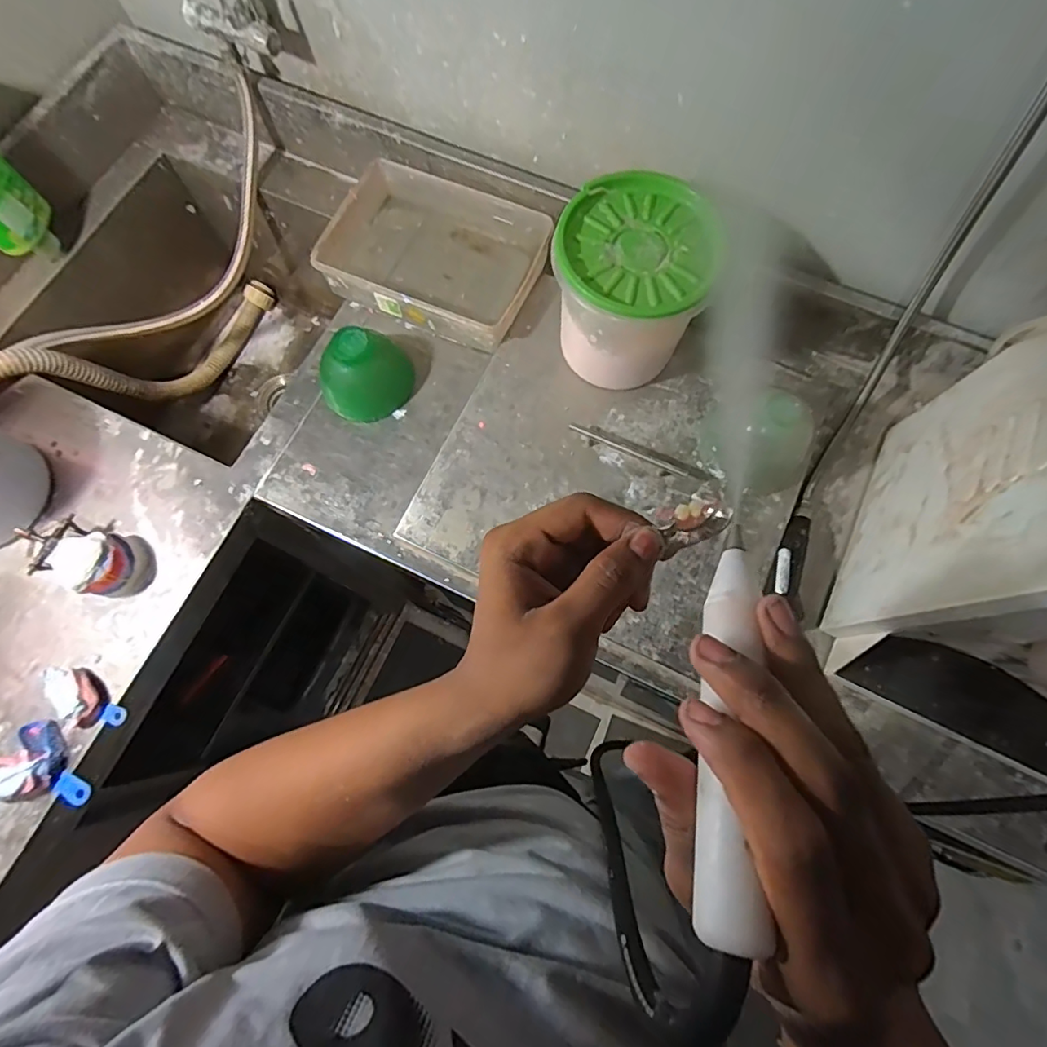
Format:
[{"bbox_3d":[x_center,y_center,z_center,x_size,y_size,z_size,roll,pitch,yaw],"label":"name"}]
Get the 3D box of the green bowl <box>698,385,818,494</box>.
[{"bbox_3d":[0.278,-0.103,0.617,0.105,0.096,0.131,-38,77,-10],"label":"green bowl"}]

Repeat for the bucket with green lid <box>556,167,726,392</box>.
[{"bbox_3d":[0.118,-0.269,0.623,0.147,0.178,0.161,0,74,0],"label":"bucket with green lid"}]

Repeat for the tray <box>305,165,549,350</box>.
[{"bbox_3d":[-0.117,-0.377,0.727,0.276,0.055,0.212,22,75,7],"label":"tray"}]

